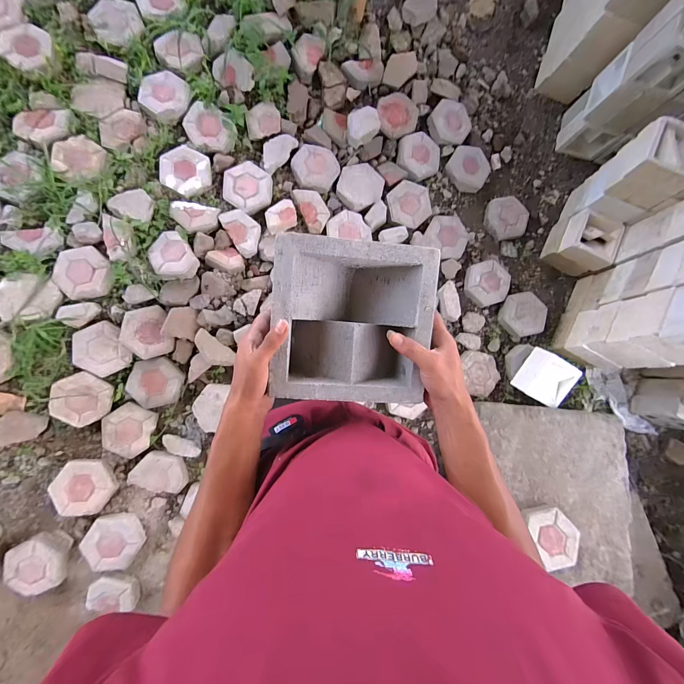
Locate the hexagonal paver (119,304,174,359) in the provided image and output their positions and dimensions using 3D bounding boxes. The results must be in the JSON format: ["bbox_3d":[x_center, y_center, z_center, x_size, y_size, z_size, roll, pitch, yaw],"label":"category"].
[{"bbox_3d":[-0.801,-0.037,1.315,0.175,0.042,0.203,-18,89,-8],"label":"hexagonal paver"}]

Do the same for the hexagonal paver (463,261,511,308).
[{"bbox_3d":[0.677,-0.275,1.511,0.196,0.048,0.208,21,84,-6],"label":"hexagonal paver"}]

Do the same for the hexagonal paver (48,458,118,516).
[{"bbox_3d":[-1.022,0.570,1.265,0.227,0.064,0.203,4,86,-7],"label":"hexagonal paver"}]

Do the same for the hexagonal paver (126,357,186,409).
[{"bbox_3d":[-0.776,0.170,1.350,0.211,0.053,0.195,-12,88,-8],"label":"hexagonal paver"}]

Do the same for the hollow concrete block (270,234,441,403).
[{"bbox_3d":[0.013,-0.021,0.418,0.196,0.083,0.191,3,86,-7],"label":"hollow concrete block"}]

